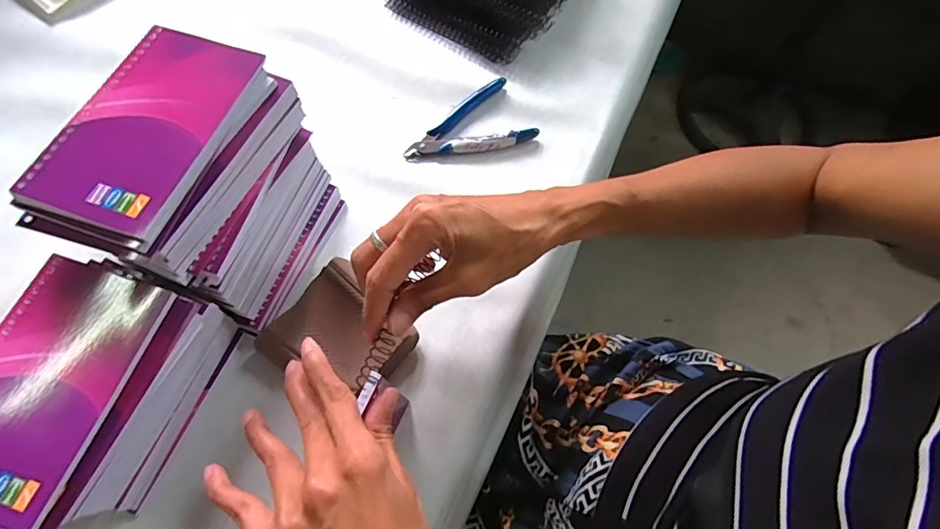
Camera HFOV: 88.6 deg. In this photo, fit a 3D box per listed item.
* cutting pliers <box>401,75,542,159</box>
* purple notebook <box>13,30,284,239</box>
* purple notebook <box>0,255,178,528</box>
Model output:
[{"bbox_3d":[-0.004,-0.121,0.433,0.114,0.013,0.068,-25,70,-11],"label":"cutting pliers"},{"bbox_3d":[-0.178,-0.078,0.272,0.082,0.012,0.128,18,68,6],"label":"purple notebook"},{"bbox_3d":[-0.228,0.062,0.259,0.078,0.008,0.129,18,68,6],"label":"purple notebook"}]

